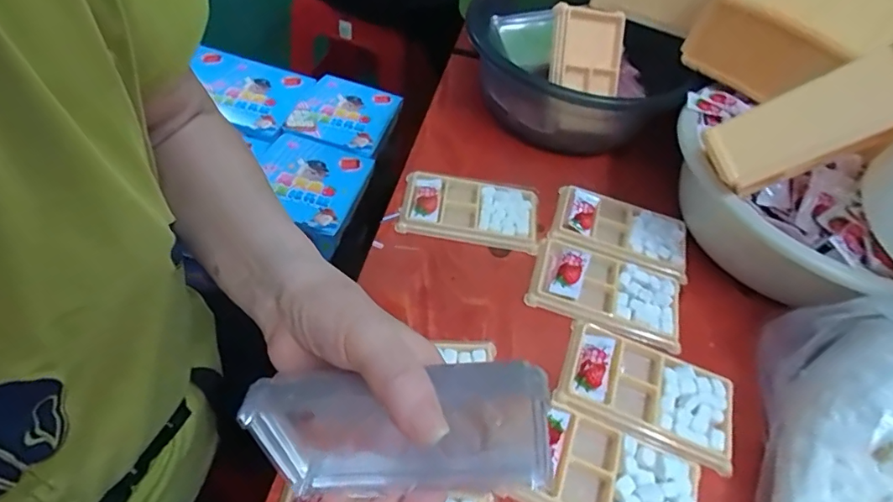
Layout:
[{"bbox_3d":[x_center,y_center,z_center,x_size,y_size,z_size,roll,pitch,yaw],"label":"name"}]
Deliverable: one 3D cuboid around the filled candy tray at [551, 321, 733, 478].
[{"bbox_3d":[0.158,0.113,0.386,0.132,0.016,0.084,24,53,10],"label":"filled candy tray"}]

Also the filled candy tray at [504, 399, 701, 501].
[{"bbox_3d":[0.117,0.166,0.341,0.115,0.018,0.076,23,53,9],"label":"filled candy tray"}]

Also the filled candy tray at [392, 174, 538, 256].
[{"bbox_3d":[0.023,-0.044,0.490,0.135,0.014,0.080,9,52,-2],"label":"filled candy tray"}]

